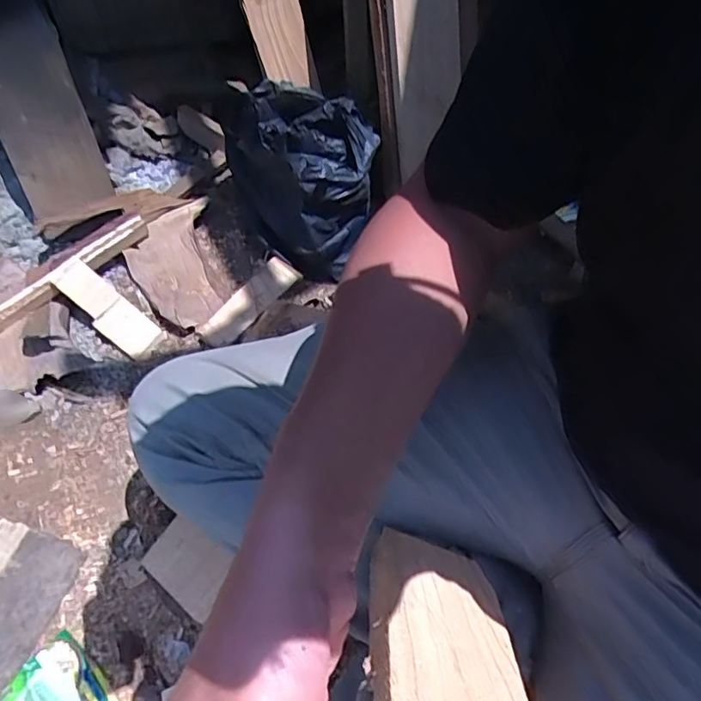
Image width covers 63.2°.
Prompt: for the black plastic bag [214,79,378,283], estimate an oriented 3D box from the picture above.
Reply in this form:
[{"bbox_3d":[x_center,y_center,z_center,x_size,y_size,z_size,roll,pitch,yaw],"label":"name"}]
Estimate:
[{"bbox_3d":[-0.075,-0.271,0.899,0.205,0.200,0.251,-13,51,-9],"label":"black plastic bag"}]

